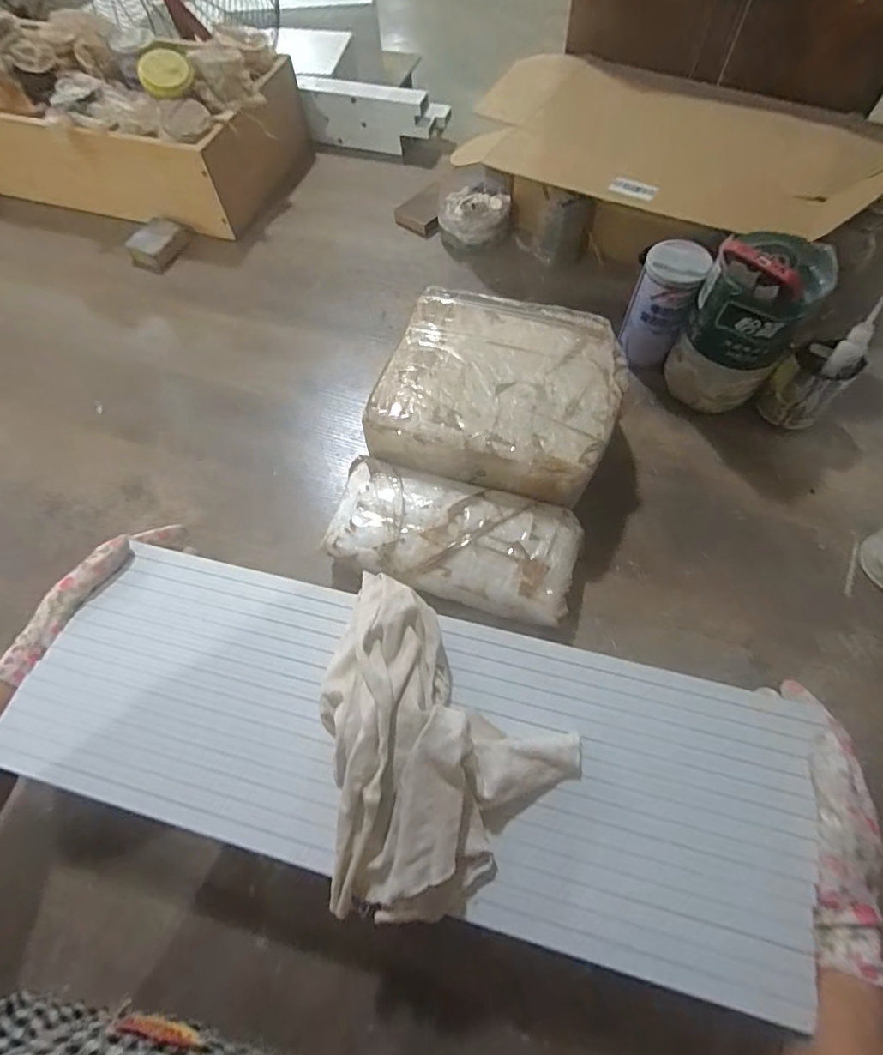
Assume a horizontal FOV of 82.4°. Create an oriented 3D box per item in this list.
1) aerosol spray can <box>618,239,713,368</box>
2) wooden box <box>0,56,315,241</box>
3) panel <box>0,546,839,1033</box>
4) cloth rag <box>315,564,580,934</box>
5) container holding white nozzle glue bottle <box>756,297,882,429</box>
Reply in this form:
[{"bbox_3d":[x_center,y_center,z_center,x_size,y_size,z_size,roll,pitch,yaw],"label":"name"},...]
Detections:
[{"bbox_3d":[0.241,-0.245,0.561,0.063,0.119,0.057,16,66,10],"label":"aerosol spray can"},{"bbox_3d":[-0.523,-0.624,0.789,0.588,0.126,0.255,16,66,10],"label":"wooden box"},{"bbox_3d":[-0.034,0.147,0.360,0.546,0.010,0.193,9,65,7],"label":"panel"},{"bbox_3d":[-0.026,0.144,0.321,0.176,0.073,0.163,36,70,16],"label":"cloth rag"},{"bbox_3d":[0.388,-0.158,0.524,0.067,0.111,0.062,-37,68,-14],"label":"container holding white nozzle glue bottle"}]

